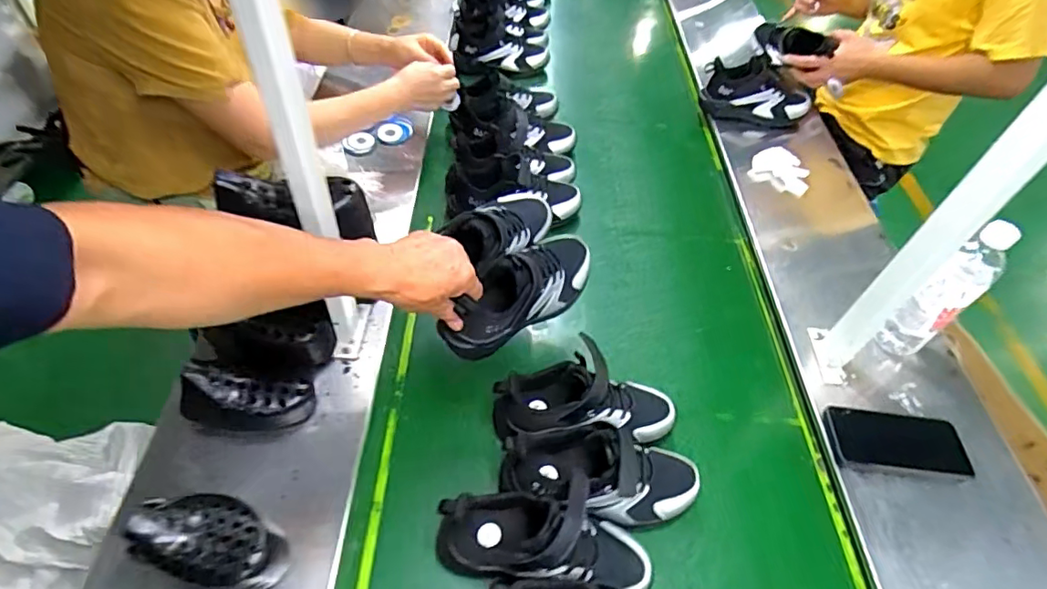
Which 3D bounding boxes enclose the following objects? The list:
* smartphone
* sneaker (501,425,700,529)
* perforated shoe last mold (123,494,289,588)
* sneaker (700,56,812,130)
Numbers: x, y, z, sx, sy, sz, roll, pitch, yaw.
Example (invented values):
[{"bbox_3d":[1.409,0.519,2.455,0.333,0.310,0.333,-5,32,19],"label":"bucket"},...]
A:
[{"bbox_3d":[0.465,0.187,0.683,0.163,0.016,0.076,8,50,0],"label":"smartphone"},{"bbox_3d":[0.088,0.200,0.609,0.223,0.114,0.080,6,50,-1],"label":"sneaker"},{"bbox_3d":[-0.284,0.239,0.516,0.117,0.132,0.069,18,51,9],"label":"perforated shoe last mold"},{"bbox_3d":[0.469,-0.404,1.115,0.211,0.100,0.079,11,50,3],"label":"sneaker"}]

